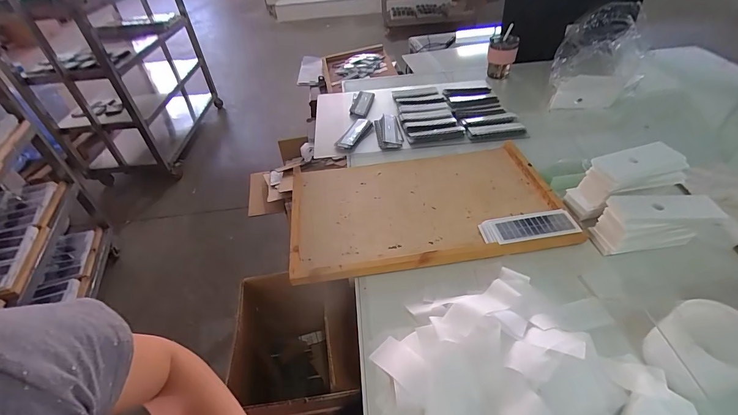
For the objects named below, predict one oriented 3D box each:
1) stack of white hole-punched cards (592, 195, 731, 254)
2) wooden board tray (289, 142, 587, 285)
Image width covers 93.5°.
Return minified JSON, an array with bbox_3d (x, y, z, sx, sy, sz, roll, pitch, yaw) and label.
[{"bbox_3d":[0.452,0.025,0.566,0.156,0.078,0.066,-3,44,-1],"label":"stack of white hole-punched cards"},{"bbox_3d":[0.100,-0.015,0.669,0.491,0.028,0.295,-7,44,-5],"label":"wooden board tray"}]

